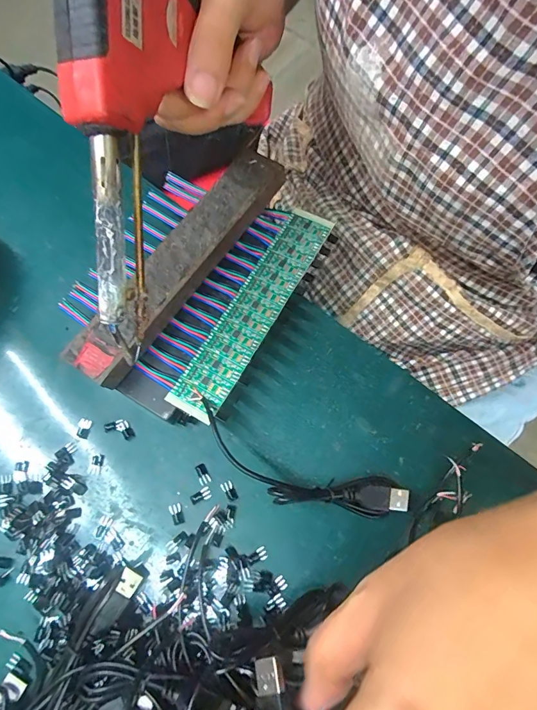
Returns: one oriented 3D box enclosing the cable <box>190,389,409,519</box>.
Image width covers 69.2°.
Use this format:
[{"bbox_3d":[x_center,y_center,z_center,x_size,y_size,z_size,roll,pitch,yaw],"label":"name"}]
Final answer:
[{"bbox_3d":[0.010,0.065,0.227,0.141,0.025,0.037,25,72,6],"label":"cable"}]

